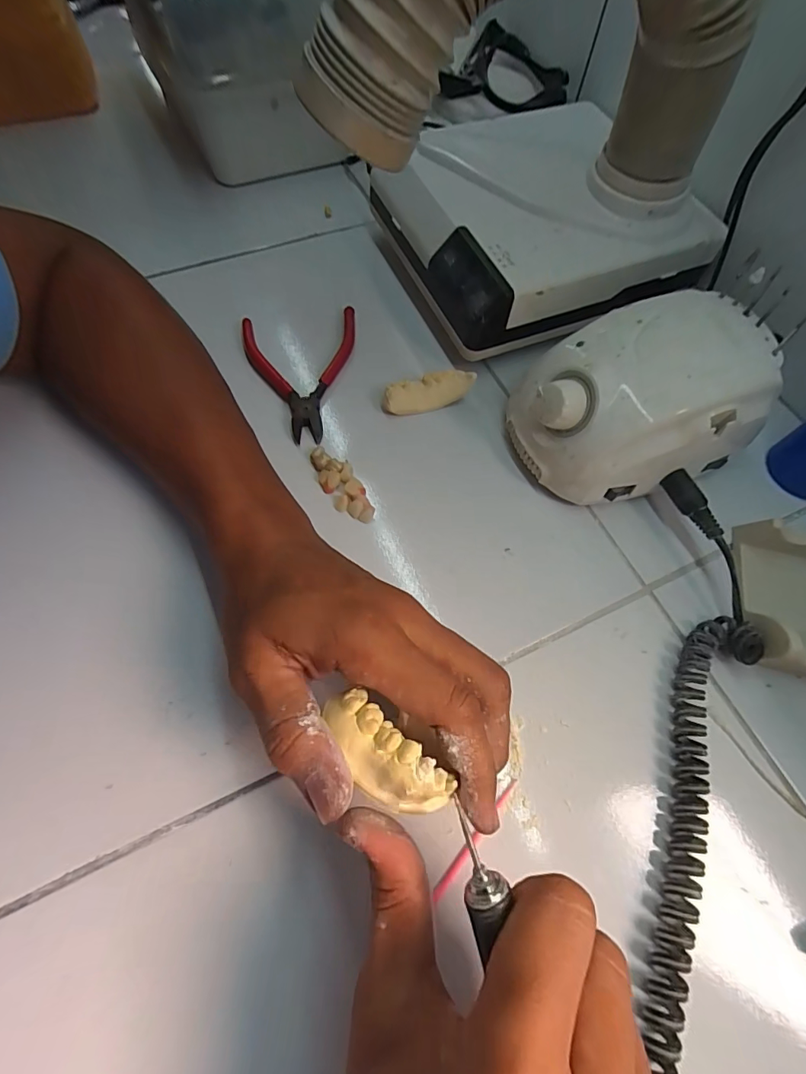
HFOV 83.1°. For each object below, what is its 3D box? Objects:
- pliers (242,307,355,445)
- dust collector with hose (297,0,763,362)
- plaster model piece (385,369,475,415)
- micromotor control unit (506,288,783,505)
[{"bbox_3d":[-0.071,-0.118,0.331,0.083,0.013,0.109,-9,67,-7],"label":"pliers"},{"bbox_3d":[0.076,-0.266,0.271,0.274,0.202,0.184,-12,67,-8],"label":"dust collector with hose"},{"bbox_3d":[0.018,-0.104,0.328,0.064,0.022,0.016,-16,68,-10],"label":"plaster model piece"},{"bbox_3d":[0.146,-0.082,0.290,0.131,0.081,0.095,-19,68,-11],"label":"micromotor control unit"}]

